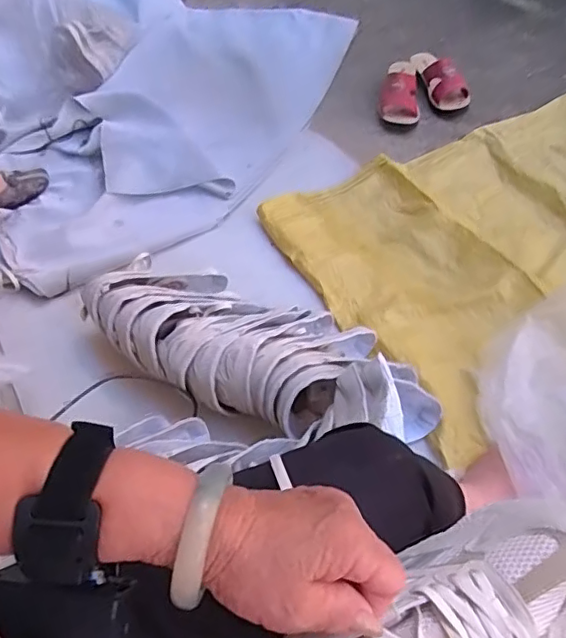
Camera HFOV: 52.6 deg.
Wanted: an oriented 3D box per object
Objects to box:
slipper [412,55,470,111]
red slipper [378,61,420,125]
[{"bbox_3d":[0.356,-0.560,1.320,0.075,0.073,0.195,-19,54,-6],"label":"slipper"},{"bbox_3d":[0.265,-0.525,1.304,0.087,0.061,0.197,2,55,9],"label":"red slipper"}]

